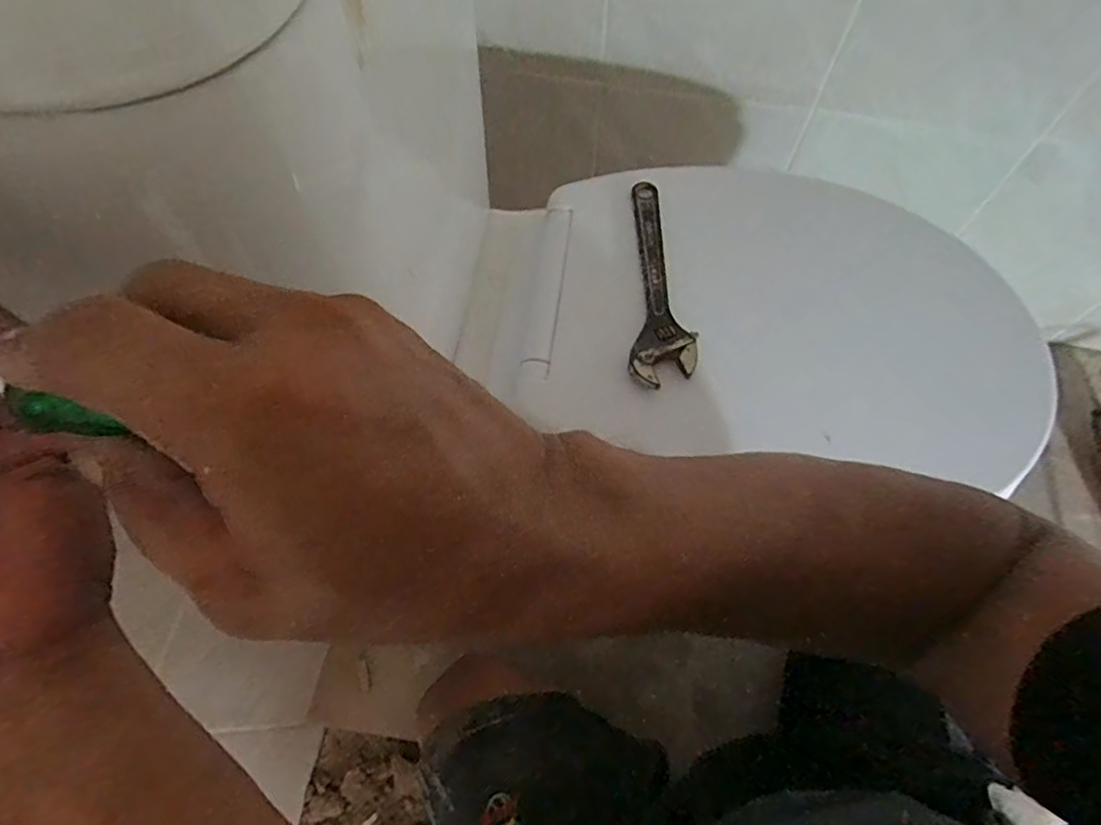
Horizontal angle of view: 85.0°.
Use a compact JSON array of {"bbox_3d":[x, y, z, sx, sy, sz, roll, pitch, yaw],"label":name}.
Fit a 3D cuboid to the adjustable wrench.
[{"bbox_3d":[0.088,-0.105,0.472,0.047,0.016,0.195,4,64,2],"label":"adjustable wrench"}]

